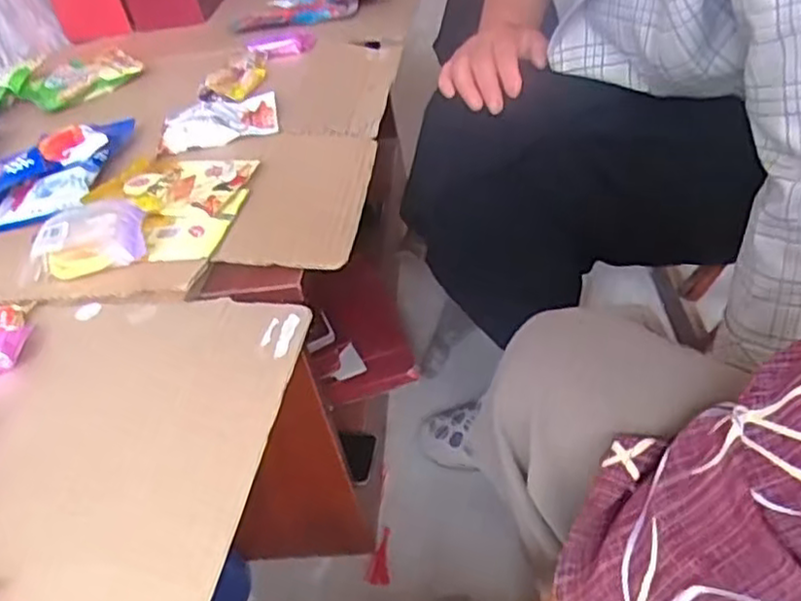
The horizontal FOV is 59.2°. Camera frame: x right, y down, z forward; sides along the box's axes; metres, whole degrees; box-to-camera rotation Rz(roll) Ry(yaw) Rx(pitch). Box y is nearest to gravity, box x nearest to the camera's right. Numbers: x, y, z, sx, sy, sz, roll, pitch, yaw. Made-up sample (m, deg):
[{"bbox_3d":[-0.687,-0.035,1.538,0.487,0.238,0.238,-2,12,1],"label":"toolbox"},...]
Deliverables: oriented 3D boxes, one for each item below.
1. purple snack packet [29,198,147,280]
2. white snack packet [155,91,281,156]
[{"bbox_3d":[-0.269,-0.055,0.616,0.101,0.032,0.067,-9,38,6],"label":"purple snack packet"},{"bbox_3d":[-0.200,-0.198,0.770,0.130,0.023,0.071,-19,38,-7],"label":"white snack packet"}]

